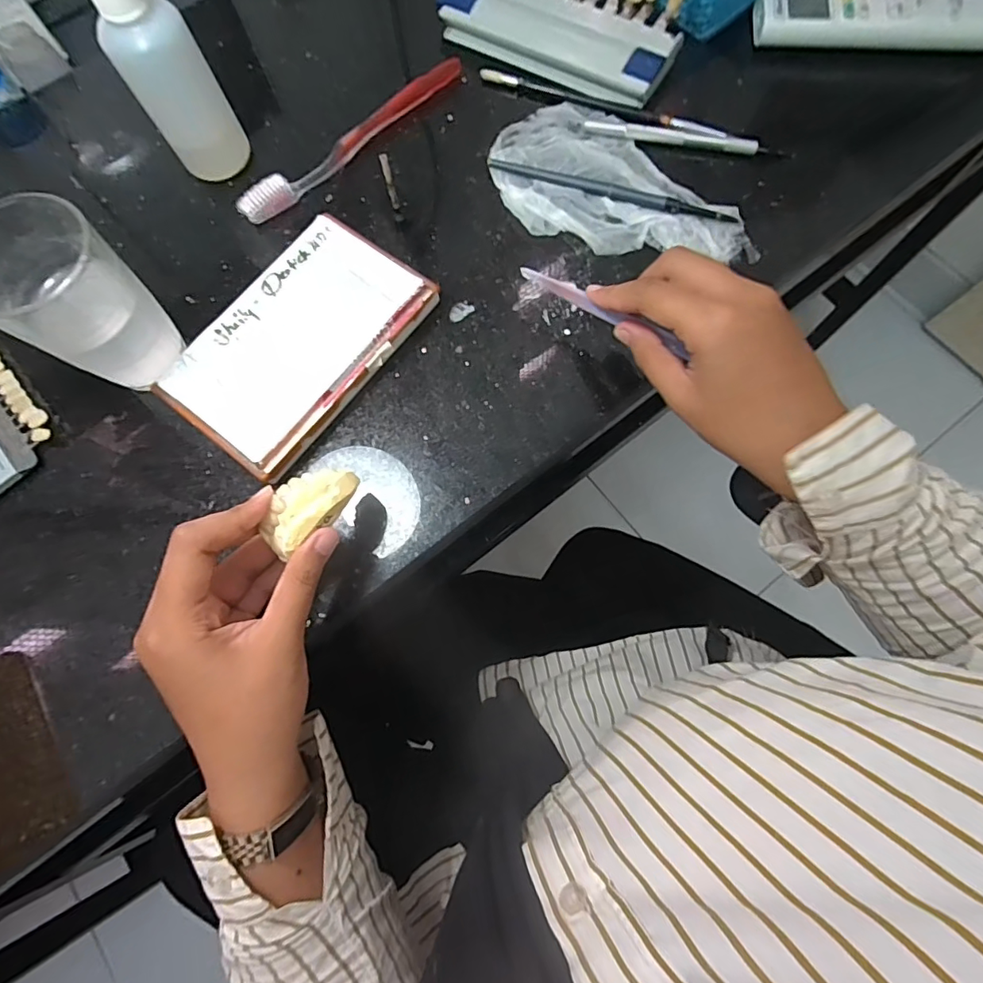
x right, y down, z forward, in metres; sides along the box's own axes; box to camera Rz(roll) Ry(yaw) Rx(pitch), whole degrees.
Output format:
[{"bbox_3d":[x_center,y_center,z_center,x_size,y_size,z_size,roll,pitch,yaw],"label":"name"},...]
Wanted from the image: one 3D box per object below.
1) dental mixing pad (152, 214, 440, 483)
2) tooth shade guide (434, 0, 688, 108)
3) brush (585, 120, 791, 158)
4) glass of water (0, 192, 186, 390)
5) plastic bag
[{"bbox_3d":[-0.114,-0.089,0.310,0.090,0.021,0.150,37,79,8],"label":"dental mixing pad"},{"bbox_3d":[0.050,-0.341,0.371,0.170,0.026,0.104,25,77,9],"label":"tooth shade guide"},{"bbox_3d":[0.132,-0.239,0.350,0.134,0.010,0.009,13,76,6],"label":"brush"},{"bbox_3d":[-0.214,-0.097,0.278,0.060,0.098,0.063,0,76,0],"label":"glass of water"},{"bbox_3d":[0.075,-0.192,0.339,0.098,0.012,0.173,-42,77,-9],"label":"plastic bag"}]

